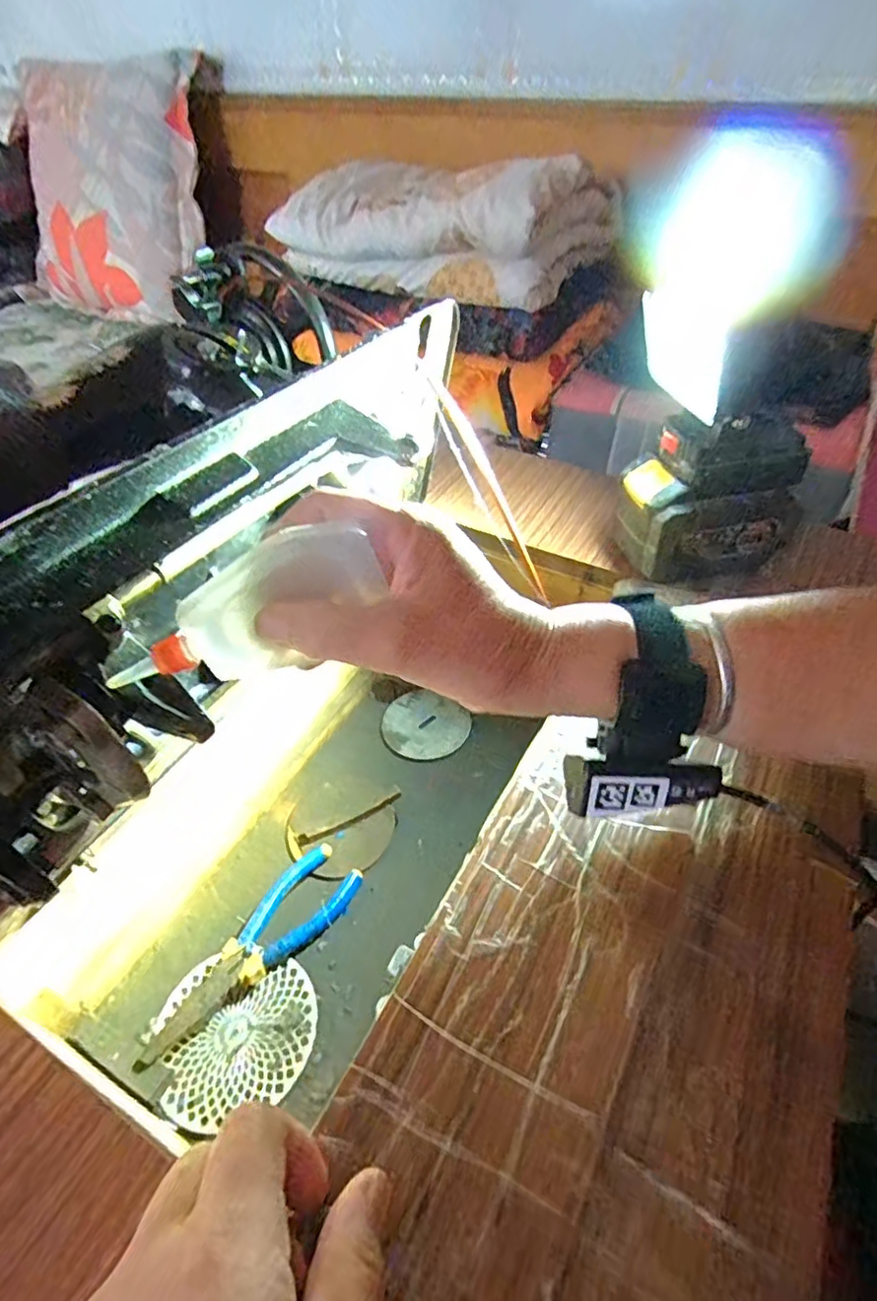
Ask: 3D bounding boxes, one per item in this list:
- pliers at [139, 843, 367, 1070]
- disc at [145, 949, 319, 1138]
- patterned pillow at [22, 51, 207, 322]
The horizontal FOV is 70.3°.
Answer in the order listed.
[{"bbox_3d":[-0.136,0.229,0.470,0.053,0.015,0.188,27,50,25],"label":"pliers"},{"bbox_3d":[-0.146,0.273,0.441,0.114,0.009,0.102,4,44,4],"label":"disc"},{"bbox_3d":[-0.680,-0.920,1.251,0.438,0.440,0.078,19,32,14],"label":"patterned pillow"}]

